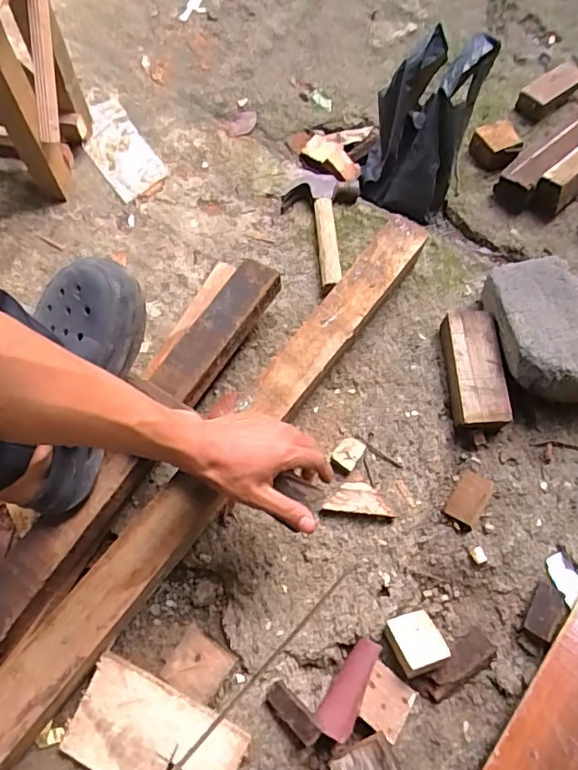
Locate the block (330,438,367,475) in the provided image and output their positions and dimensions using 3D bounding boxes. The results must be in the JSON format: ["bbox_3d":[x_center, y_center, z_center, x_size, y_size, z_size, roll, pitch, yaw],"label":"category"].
[{"bbox_3d":[0.072,0.088,0.669,0.031,0.020,0.046,30,70,14],"label":"block"}]

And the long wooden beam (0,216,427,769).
[{"bbox_3d":[-0.071,0.083,0.632,0.065,0.077,0.795,34,71,16],"label":"long wooden beam"}]

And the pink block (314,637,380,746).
[{"bbox_3d":[0.068,0.320,0.562,0.037,0.022,0.097,35,71,16],"label":"pink block"}]

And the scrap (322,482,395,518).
[{"bbox_3d":[0.084,0.137,0.645,0.080,0.017,0.038,4,66,4],"label":"scrap"}]

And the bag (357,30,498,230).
[{"bbox_3d":[0.197,-0.383,0.802,0.153,0.185,0.153,12,66,7],"label":"bag"}]

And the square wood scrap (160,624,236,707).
[{"bbox_3d":[-0.097,0.299,0.570,0.063,0.014,0.057,32,70,15],"label":"square wood scrap"}]

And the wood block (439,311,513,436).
[{"bbox_3d":[0.243,-0.020,0.706,0.074,0.046,0.159,1,65,2],"label":"wood block"}]

